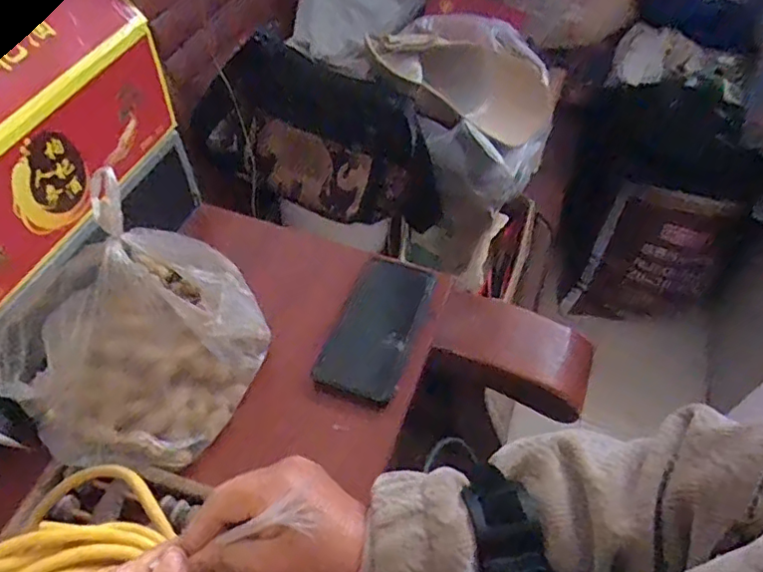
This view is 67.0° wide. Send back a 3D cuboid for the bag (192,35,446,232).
[{"bbox_3d":[-0.092,-0.205,0.816,0.335,0.192,0.146,28,56,19],"label":"bag"}]

